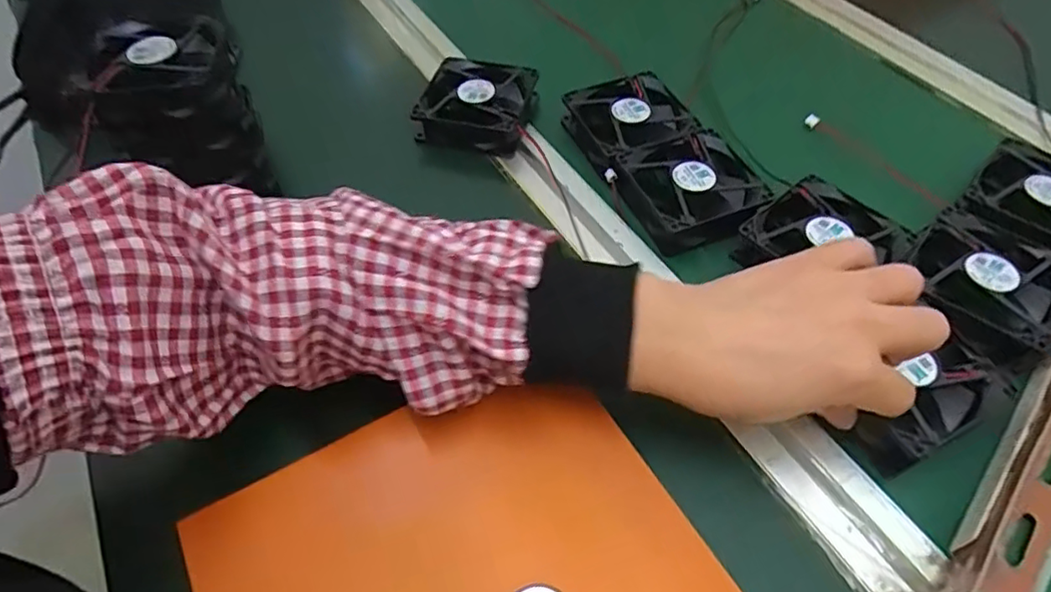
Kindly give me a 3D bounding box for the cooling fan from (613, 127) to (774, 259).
[{"bbox_3d":[0.115,-0.073,0.418,0.082,0.029,0.086,-20,55,-15],"label":"cooling fan"}]

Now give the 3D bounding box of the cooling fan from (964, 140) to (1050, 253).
[{"bbox_3d":[0.338,-0.060,0.396,0.087,0.021,0.080,-35,60,-24],"label":"cooling fan"}]

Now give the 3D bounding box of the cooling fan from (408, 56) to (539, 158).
[{"bbox_3d":[-0.037,-0.150,0.477,0.084,0.034,0.076,15,54,11],"label":"cooling fan"}]

